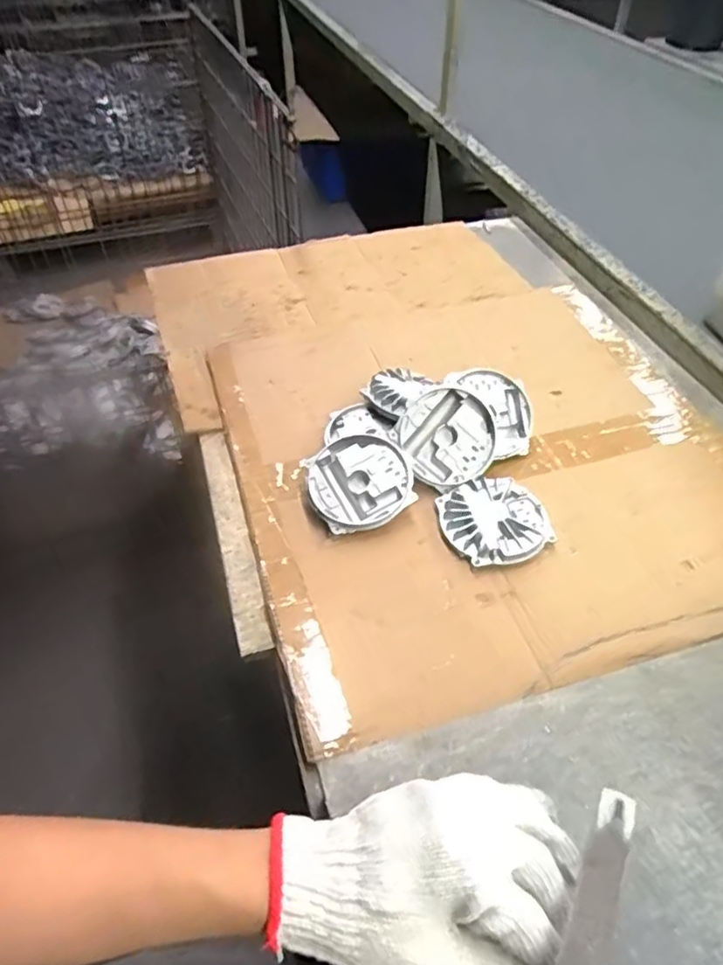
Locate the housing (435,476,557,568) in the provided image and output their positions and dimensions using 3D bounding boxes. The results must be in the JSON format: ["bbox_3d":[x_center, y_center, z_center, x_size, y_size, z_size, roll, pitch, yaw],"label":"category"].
[{"bbox_3d":[0.139,0.038,0.649,0.109,0.021,0.104,0,47,0],"label":"housing"}]

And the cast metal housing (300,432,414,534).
[{"bbox_3d":[-0.001,0.000,0.668,0.107,0.020,0.107,-2,67,4],"label":"cast metal housing"}]

